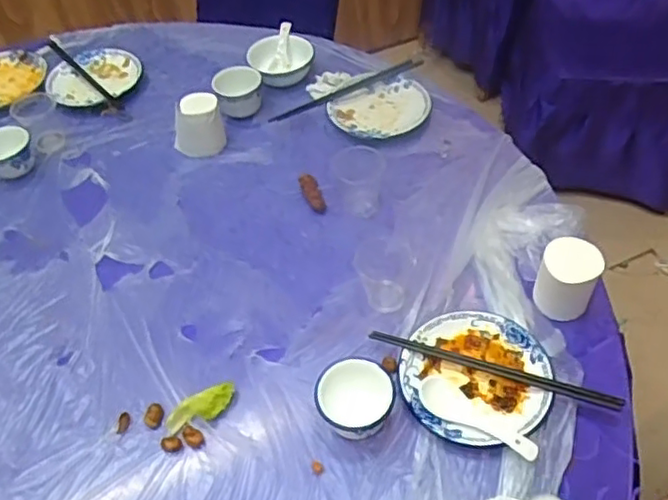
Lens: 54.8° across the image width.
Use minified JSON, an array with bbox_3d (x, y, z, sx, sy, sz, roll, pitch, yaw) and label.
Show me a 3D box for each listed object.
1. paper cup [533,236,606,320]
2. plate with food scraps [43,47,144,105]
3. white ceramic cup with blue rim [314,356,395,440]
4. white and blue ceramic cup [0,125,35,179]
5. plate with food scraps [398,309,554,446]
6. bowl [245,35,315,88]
[{"bbox_3d":[0.256,0.033,0.712,0.059,0.077,0.058,-2,49,3],"label":"paper cup"},{"bbox_3d":[-0.395,-0.287,1.069,0.126,0.024,0.146,21,54,21],"label":"plate with food scraps"},{"bbox_3d":[0.022,0.155,0.659,0.075,0.059,0.076,-2,49,3],"label":"white ceramic cup with blue rim"},{"bbox_3d":[-0.465,-0.138,0.925,0.068,0.052,0.063,-2,49,3],"label":"white and blue ceramic cup"},{"bbox_3d":[0.148,0.132,0.680,0.152,0.018,0.153,-2,49,3],"label":"plate with food scraps"},{"bbox_3d":[-0.086,-0.308,1.050,0.105,0.046,0.111,-2,49,3],"label":"bowl"}]

